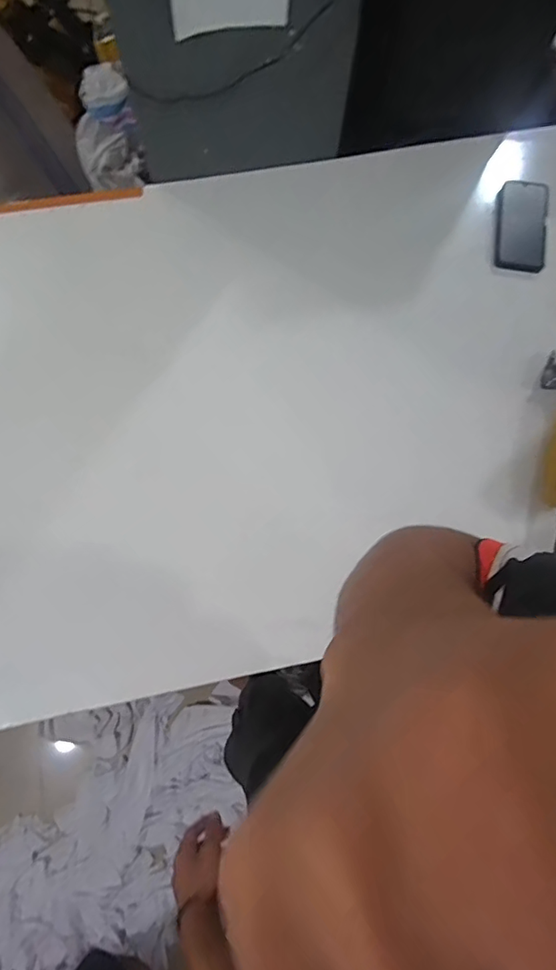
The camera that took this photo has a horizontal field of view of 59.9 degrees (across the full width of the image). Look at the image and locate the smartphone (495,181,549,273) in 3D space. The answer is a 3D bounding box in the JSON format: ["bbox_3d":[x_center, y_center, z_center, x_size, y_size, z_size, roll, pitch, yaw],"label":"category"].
[{"bbox_3d":[0.404,-0.434,0.800,0.080,0.013,0.172,10,76,1],"label":"smartphone"}]

